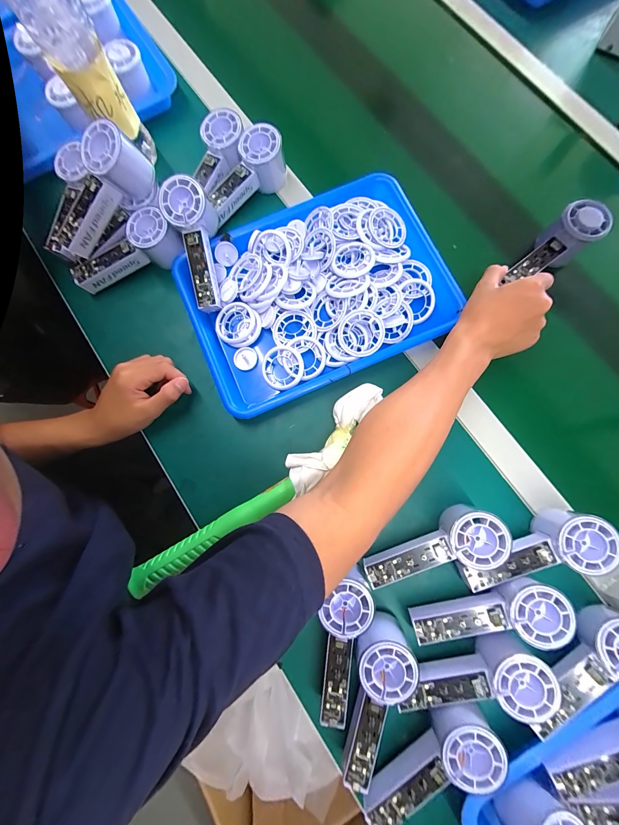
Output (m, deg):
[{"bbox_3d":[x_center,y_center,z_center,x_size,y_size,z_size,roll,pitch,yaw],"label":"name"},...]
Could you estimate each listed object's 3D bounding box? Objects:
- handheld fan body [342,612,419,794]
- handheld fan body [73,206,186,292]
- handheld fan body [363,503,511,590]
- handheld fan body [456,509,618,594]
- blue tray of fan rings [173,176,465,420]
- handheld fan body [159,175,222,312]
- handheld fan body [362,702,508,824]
[{"bbox_3d":[0.063,0.299,0.311,0.057,0.053,0.152,15,93,4],"label":"handheld fan body"},{"bbox_3d":[-0.249,-0.212,0.398,0.149,0.053,0.052,-27,81,-4],"label":"handheld fan body"},{"bbox_3d":[0.132,0.149,0.328,0.145,0.058,0.054,-18,80,-2],"label":"handheld fan body"},{"bbox_3d":[0.245,0.159,0.330,0.158,0.050,0.058,-27,80,9],"label":"handheld fan body"},{"bbox_3d":[0.007,-0.165,0.401,0.337,0.038,0.246,-23,80,-3],"label":"blue tray of fan rings"},{"bbox_3d":[-0.148,-0.212,0.391,0.058,0.056,0.149,-8,104,0],"label":"handheld fan body"},{"bbox_3d":[0.118,0.352,0.294,0.151,0.042,0.055,-44,82,7],"label":"handheld fan body"}]

